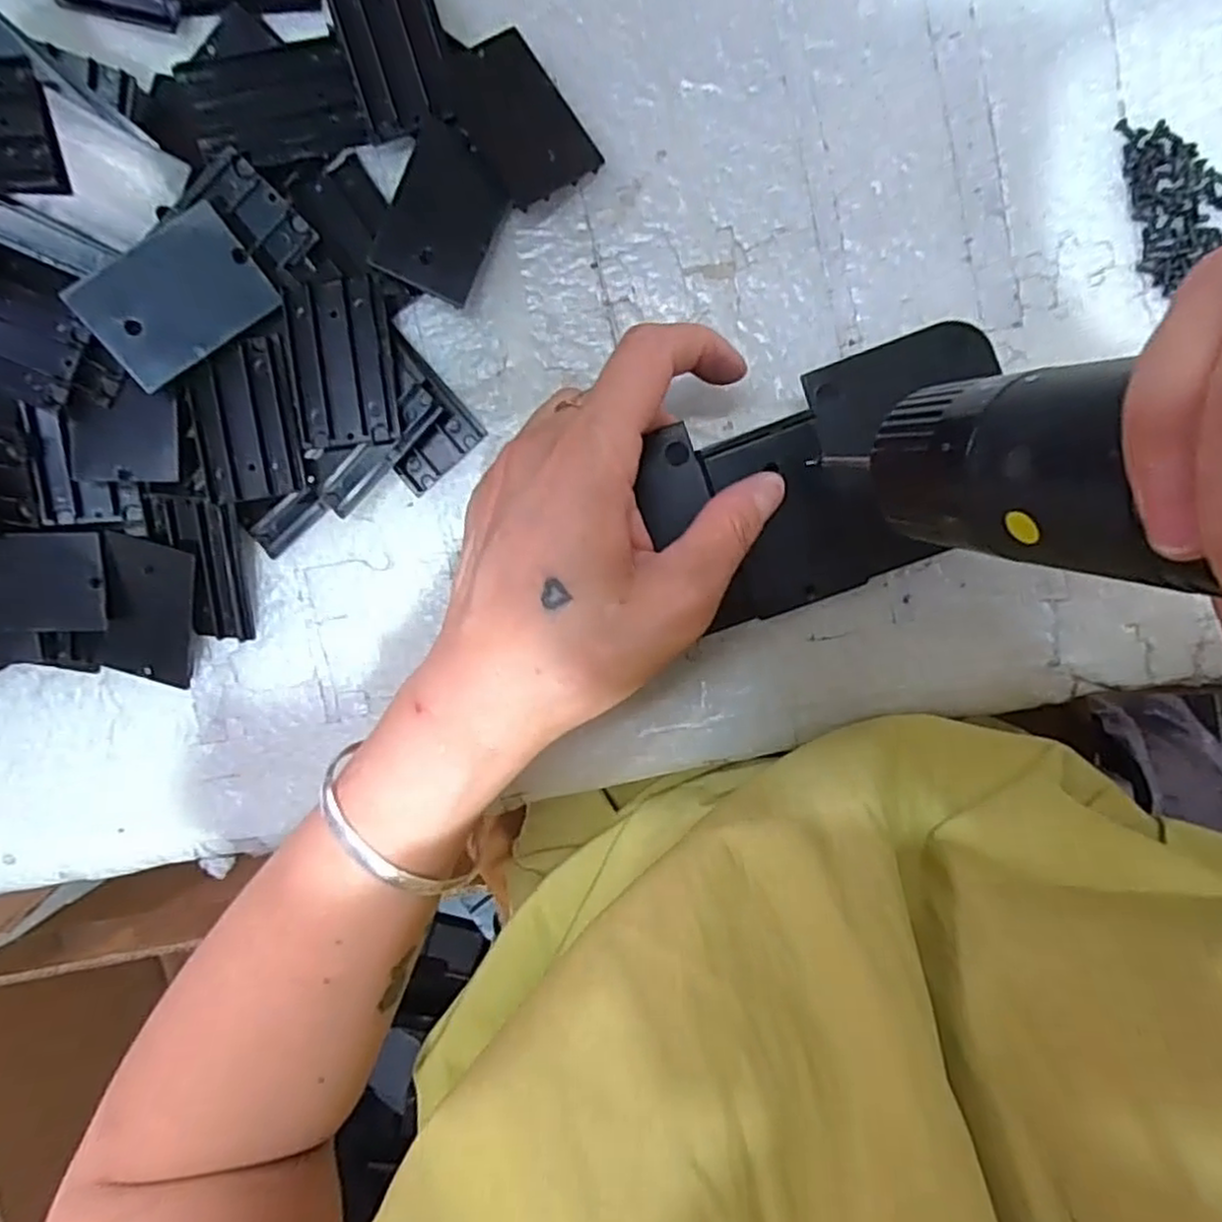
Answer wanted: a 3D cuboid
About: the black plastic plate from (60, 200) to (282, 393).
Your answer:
[{"bbox_3d":[-0.144,-0.104,0.239,0.055,0.004,0.035,-36,121,-4],"label":"black plastic plate"}]

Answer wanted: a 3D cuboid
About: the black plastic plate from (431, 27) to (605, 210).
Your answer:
[{"bbox_3d":[-0.034,-0.171,0.253,0.037,0.008,0.057,-34,93,5],"label":"black plastic plate"}]

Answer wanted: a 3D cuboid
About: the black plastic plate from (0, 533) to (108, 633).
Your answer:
[{"bbox_3d":[-0.218,-0.010,0.265,0.062,0.007,0.036,-1,104,-7],"label":"black plastic plate"}]

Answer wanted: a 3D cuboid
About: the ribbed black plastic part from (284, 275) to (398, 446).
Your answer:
[{"bbox_3d":[-0.093,-0.087,0.254,0.033,0.008,0.054,-4,95,3],"label":"ribbed black plastic part"}]

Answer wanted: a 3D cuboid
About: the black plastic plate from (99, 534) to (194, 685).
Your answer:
[{"bbox_3d":[-0.174,0.001,0.274,0.034,0.004,0.054,13,109,-2],"label":"black plastic plate"}]

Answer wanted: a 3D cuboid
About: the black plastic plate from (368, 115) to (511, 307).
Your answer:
[{"bbox_3d":[-0.059,-0.139,0.253,0.038,0.004,0.053,25,92,1],"label":"black plastic plate"}]

